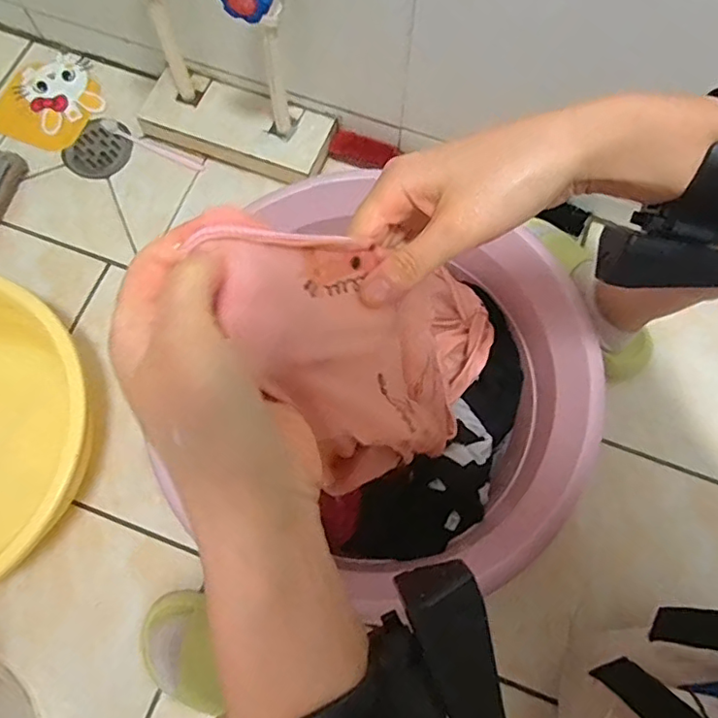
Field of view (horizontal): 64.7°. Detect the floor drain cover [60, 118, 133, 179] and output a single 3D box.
[{"bbox_3d":[-0.397,-0.323,0.872,0.093,0.004,0.102,28,75,8],"label":"floor drain cover"}]

